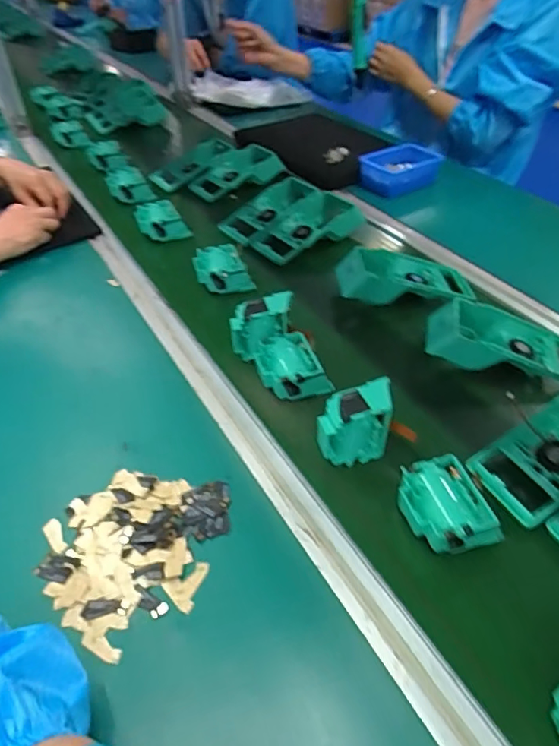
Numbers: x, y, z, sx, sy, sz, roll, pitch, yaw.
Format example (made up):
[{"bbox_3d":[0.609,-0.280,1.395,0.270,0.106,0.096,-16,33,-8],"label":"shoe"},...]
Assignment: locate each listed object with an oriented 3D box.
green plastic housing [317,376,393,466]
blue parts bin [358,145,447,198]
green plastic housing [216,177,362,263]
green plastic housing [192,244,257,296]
[{"bbox_3d":[0.072,0.053,0.494,0.073,0.076,0.045,-8,43,-7],"label":"green plastic housing"},{"bbox_3d":[0.247,-0.408,1.013,0.151,0.058,0.101,-31,49,-24],"label":"blue parts bin"},{"bbox_3d":[0.013,-0.270,0.863,0.206,0.050,0.191,-23,46,-17],"label":"green plastic housing"},{"bbox_3d":[-0.086,-0.152,0.738,0.077,0.038,0.080,-11,44,-10],"label":"green plastic housing"}]

